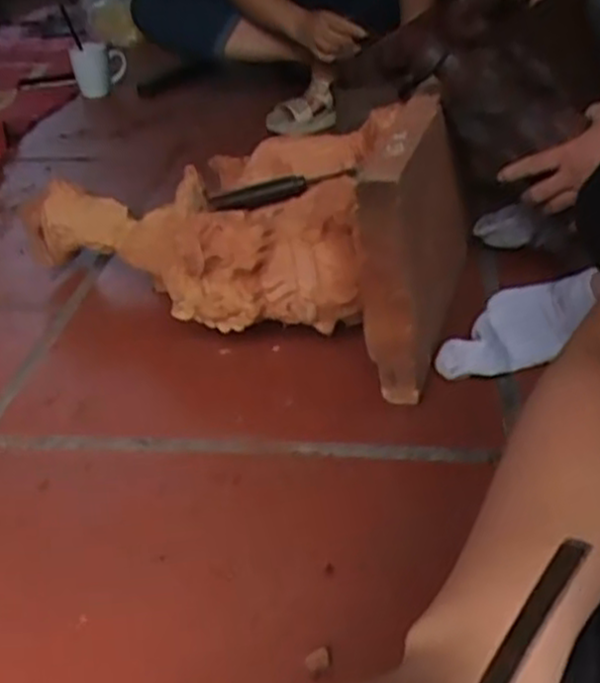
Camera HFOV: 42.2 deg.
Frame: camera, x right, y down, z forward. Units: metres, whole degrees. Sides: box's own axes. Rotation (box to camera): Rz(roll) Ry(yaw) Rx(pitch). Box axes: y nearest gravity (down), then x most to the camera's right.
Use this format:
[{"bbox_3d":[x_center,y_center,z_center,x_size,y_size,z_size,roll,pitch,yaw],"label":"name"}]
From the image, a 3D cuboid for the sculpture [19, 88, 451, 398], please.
[{"bbox_3d":[-0.094,-0.138,0.840,0.516,0.171,0.224,13,37,25],"label":"sculpture"}]

